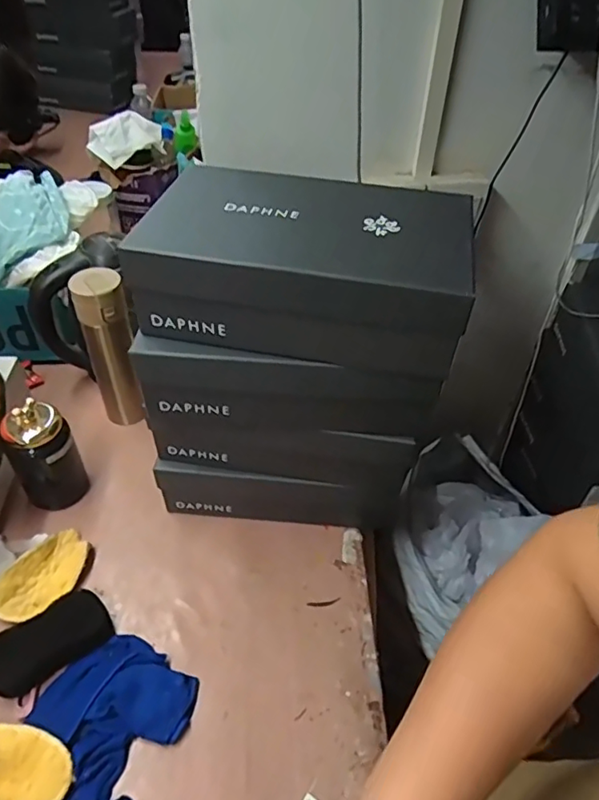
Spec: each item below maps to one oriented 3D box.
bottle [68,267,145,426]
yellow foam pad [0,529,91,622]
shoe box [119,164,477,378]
[{"bbox_3d":[-0.262,-0.066,0.775,0.059,0.241,0.055,-22,50,-22],"label":"bottle"},{"bbox_3d":[-0.302,0.206,0.653,0.061,0.034,0.117,27,50,22],"label":"yellow foam pad"},{"bbox_3d":[0.009,-0.132,0.532,0.292,0.102,0.169,11,46,8],"label":"shoe box"}]

